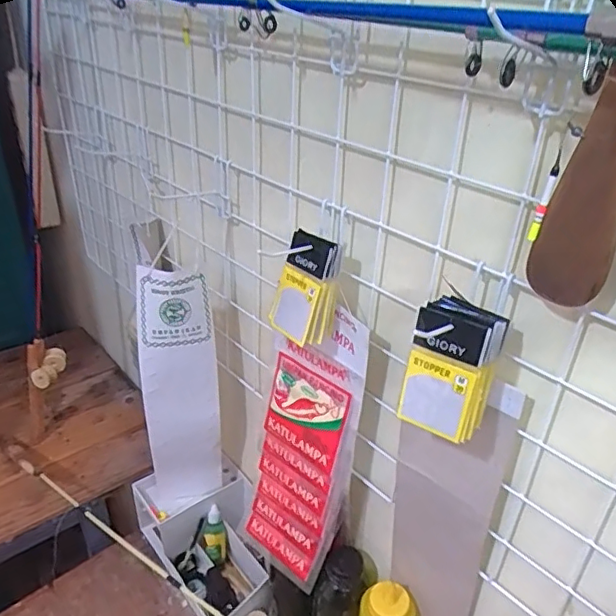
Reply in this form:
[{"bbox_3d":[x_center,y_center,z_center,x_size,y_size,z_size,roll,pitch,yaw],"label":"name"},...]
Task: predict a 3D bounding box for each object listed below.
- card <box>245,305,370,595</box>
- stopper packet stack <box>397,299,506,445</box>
[{"bbox_3d":[-0.007,0.152,0.614,0.114,0.337,0.022,25,28,33],"label":"card"},{"bbox_3d":[0.106,0.044,0.421,0.062,0.094,0.049,18,34,24],"label":"stopper packet stack"}]

